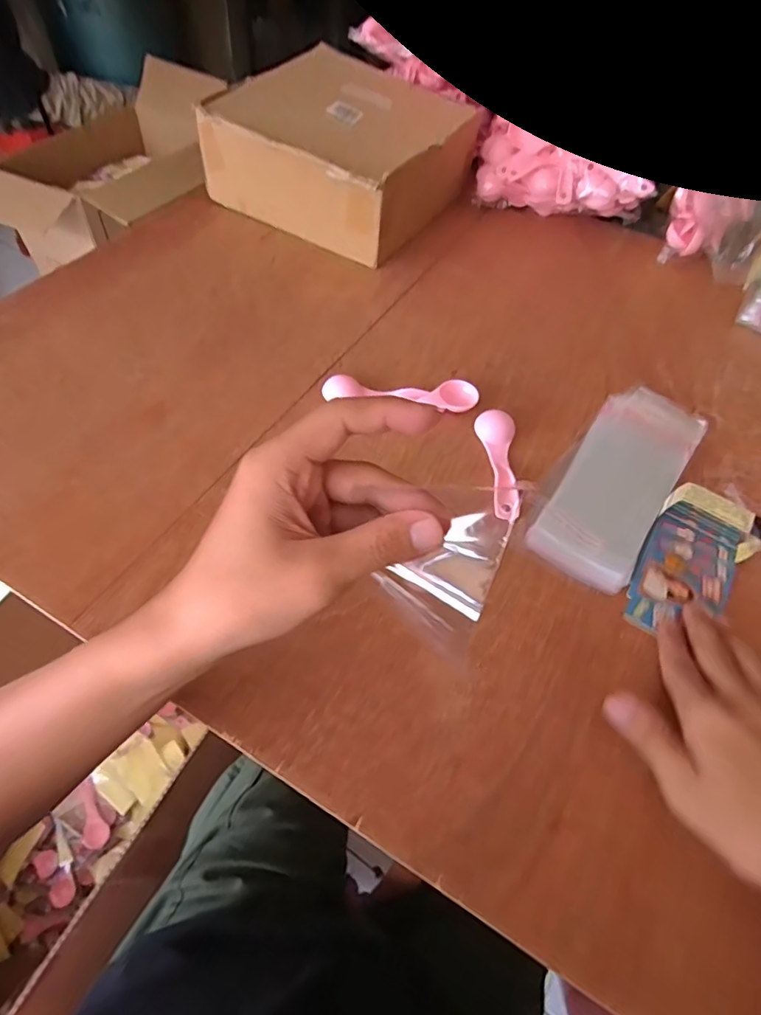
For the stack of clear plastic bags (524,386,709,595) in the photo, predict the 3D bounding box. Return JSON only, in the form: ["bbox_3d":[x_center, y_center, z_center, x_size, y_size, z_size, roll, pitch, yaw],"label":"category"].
[{"bbox_3d":[0.198,-0.026,0.412,0.081,0.019,0.206,33,58,18],"label":"stack of clear plastic bags"}]

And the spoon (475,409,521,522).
[{"bbox_3d":[0.097,-0.039,0.414,0.033,0.009,0.109,7,54,1],"label":"spoon"}]

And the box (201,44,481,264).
[{"bbox_3d":[-0.041,-0.438,0.627,0.246,0.108,0.247,30,57,17],"label":"box"}]

